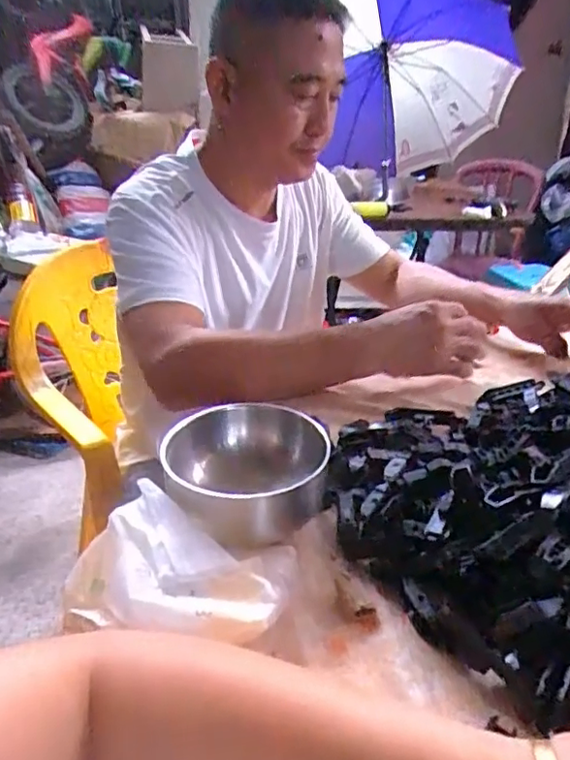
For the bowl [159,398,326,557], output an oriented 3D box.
[{"bbox_3d":[-0.031,0.075,0.448,0.123,0.060,0.118,-1,26,0],"label":"bowl"}]

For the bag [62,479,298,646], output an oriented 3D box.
[{"bbox_3d":[-0.066,0.120,0.372,0.134,0.039,0.093,5,27,11],"label":"bag"}]

